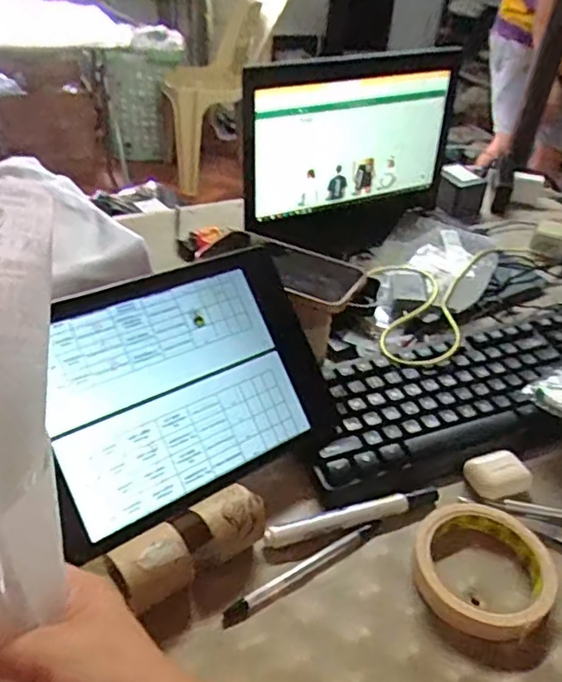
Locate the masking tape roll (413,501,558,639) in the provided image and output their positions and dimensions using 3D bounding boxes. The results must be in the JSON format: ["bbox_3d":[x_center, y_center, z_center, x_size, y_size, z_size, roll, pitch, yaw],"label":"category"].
[{"bbox_3d":[0.140,0.154,0.417,0.091,0.021,0.092,3,38,-2],"label":"masking tape roll"}]

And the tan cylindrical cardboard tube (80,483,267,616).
[{"bbox_3d":[-0.062,0.139,0.399,0.107,0.044,0.046,-27,48,-34],"label":"tan cylindrical cardboard tube"}]

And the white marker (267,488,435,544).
[{"bbox_3d":[0.056,0.131,0.450,0.141,0.012,0.016,-10,40,-18],"label":"white marker"}]

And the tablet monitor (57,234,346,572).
[{"bbox_3d":[-0.068,0.024,0.440,0.224,0.009,0.173,-19,85,-36],"label":"tablet monitor"}]

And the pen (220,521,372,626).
[{"bbox_3d":[0.014,0.160,0.416,0.128,0.008,0.012,-23,45,-31],"label":"pen"}]

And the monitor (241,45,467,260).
[{"bbox_3d":[0.100,-0.233,0.743,0.294,0.240,0.047,-16,40,-24],"label":"monitor"}]

